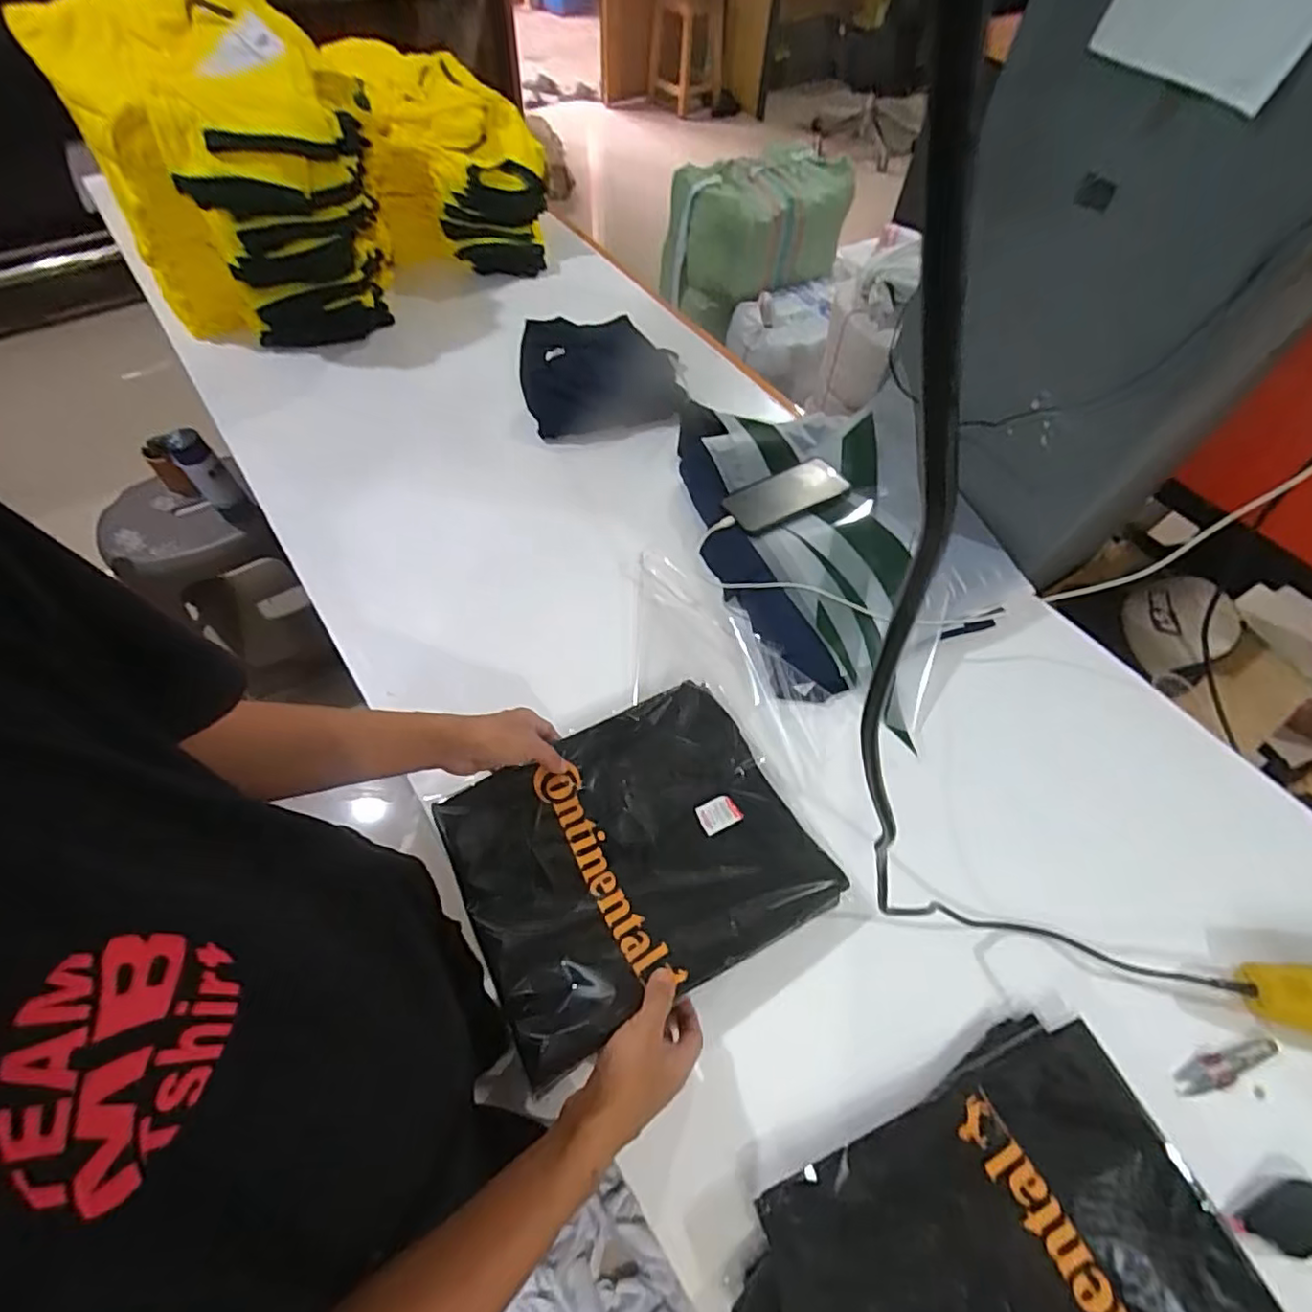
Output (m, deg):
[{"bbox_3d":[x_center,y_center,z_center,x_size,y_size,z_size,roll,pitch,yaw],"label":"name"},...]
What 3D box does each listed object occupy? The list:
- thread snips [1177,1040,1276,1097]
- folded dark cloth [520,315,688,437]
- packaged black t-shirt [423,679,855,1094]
[{"bbox_3d":[0.517,0.373,0.568,0.106,0.006,0.026,-9,59,-8],"label":"thread snips"},{"bbox_3d":[-0.097,-0.494,1.056,0.258,0.028,0.297,-9,59,-8],"label":"folded dark cloth"},{"bbox_3d":[-0.026,0.197,0.627,0.328,0.024,0.271,-25,61,-15],"label":"packaged black t-shirt"}]

